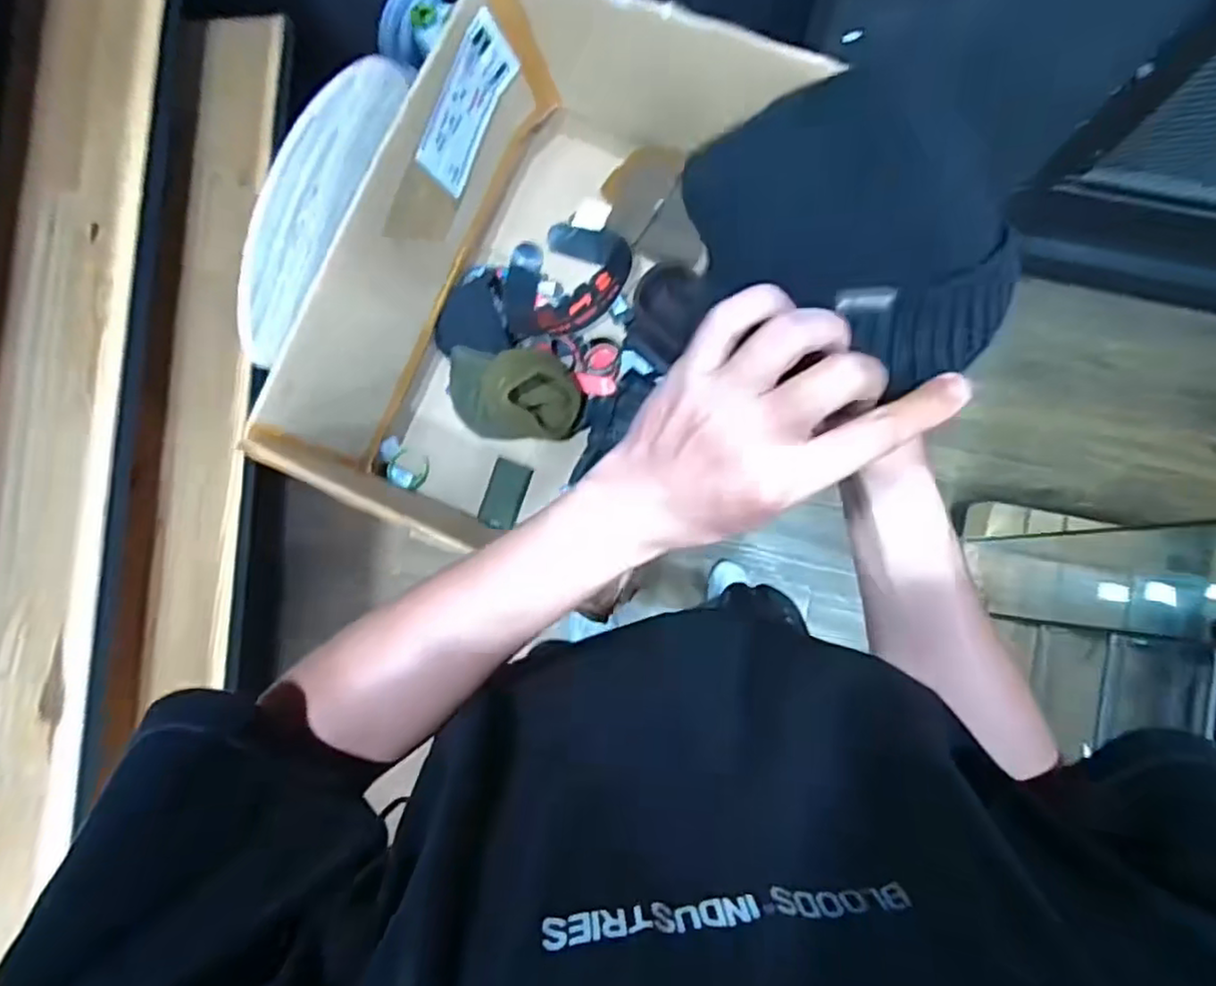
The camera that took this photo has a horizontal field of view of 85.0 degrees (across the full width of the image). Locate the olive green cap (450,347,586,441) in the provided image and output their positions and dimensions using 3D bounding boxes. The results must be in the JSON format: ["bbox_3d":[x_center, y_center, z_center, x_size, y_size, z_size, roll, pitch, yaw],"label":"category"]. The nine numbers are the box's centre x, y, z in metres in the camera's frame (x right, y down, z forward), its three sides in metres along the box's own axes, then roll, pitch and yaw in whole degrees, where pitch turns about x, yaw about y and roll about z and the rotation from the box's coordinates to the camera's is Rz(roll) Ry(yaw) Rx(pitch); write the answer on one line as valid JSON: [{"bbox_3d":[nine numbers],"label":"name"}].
[{"bbox_3d":[-0.160,-0.161,1.053,0.229,0.110,0.142,9,84,6],"label":"olive green cap"}]

